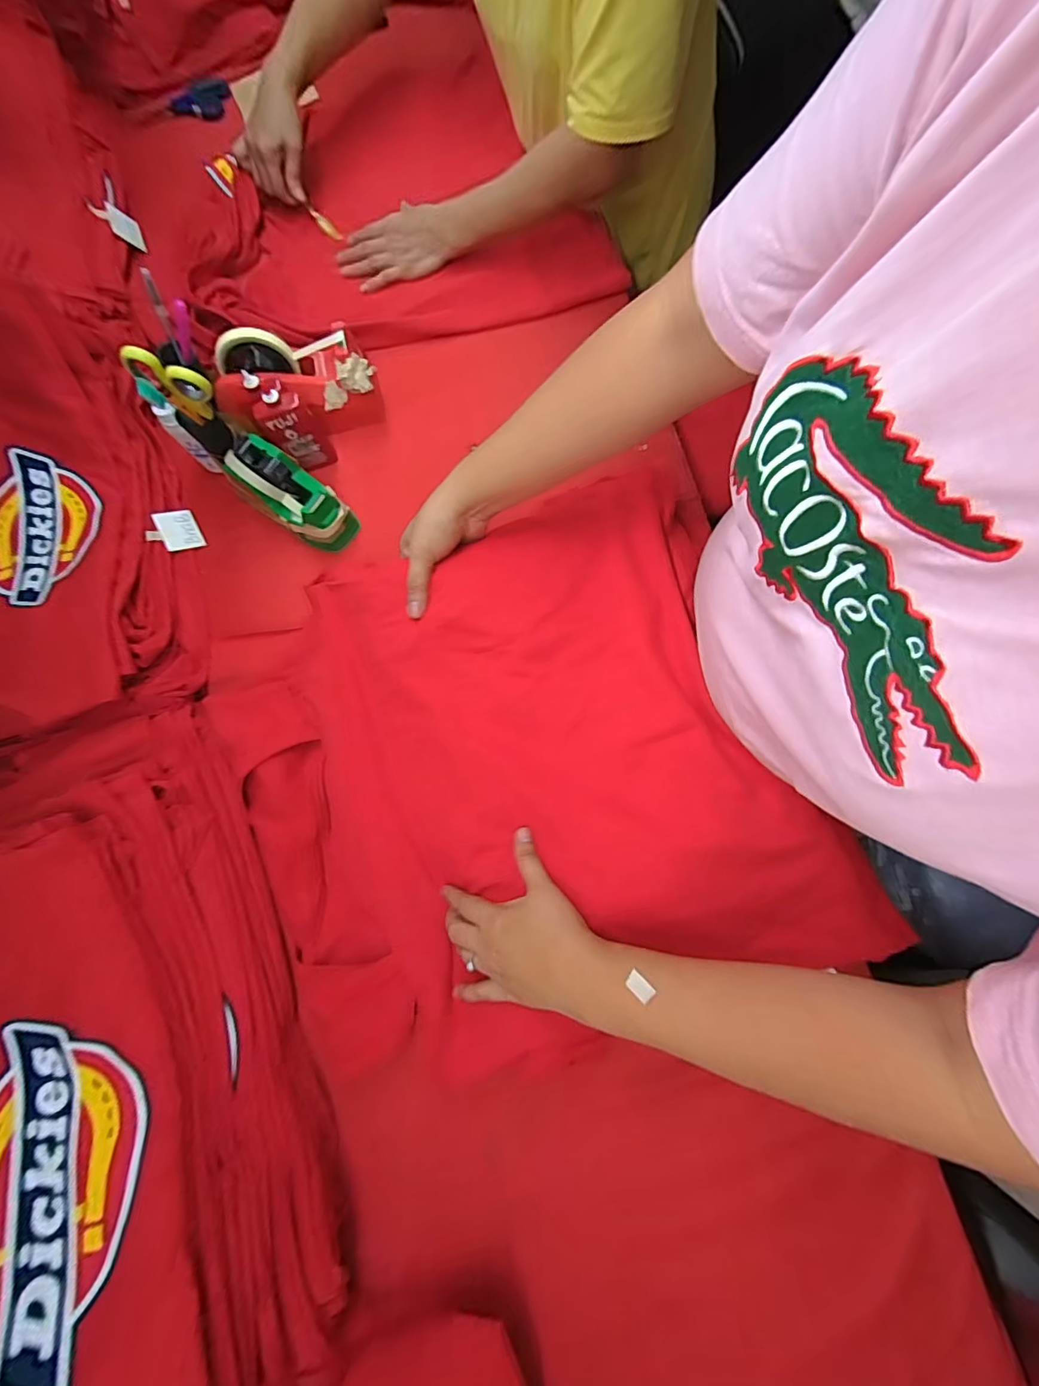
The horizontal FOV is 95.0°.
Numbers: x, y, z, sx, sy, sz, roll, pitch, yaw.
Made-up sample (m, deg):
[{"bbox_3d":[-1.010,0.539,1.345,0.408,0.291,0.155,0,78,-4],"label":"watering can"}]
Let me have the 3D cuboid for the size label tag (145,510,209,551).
[{"bbox_3d":[-0.450,-0.212,0.617,0.059,0.006,0.058,-22,84,-30],"label":"size label tag"}]

